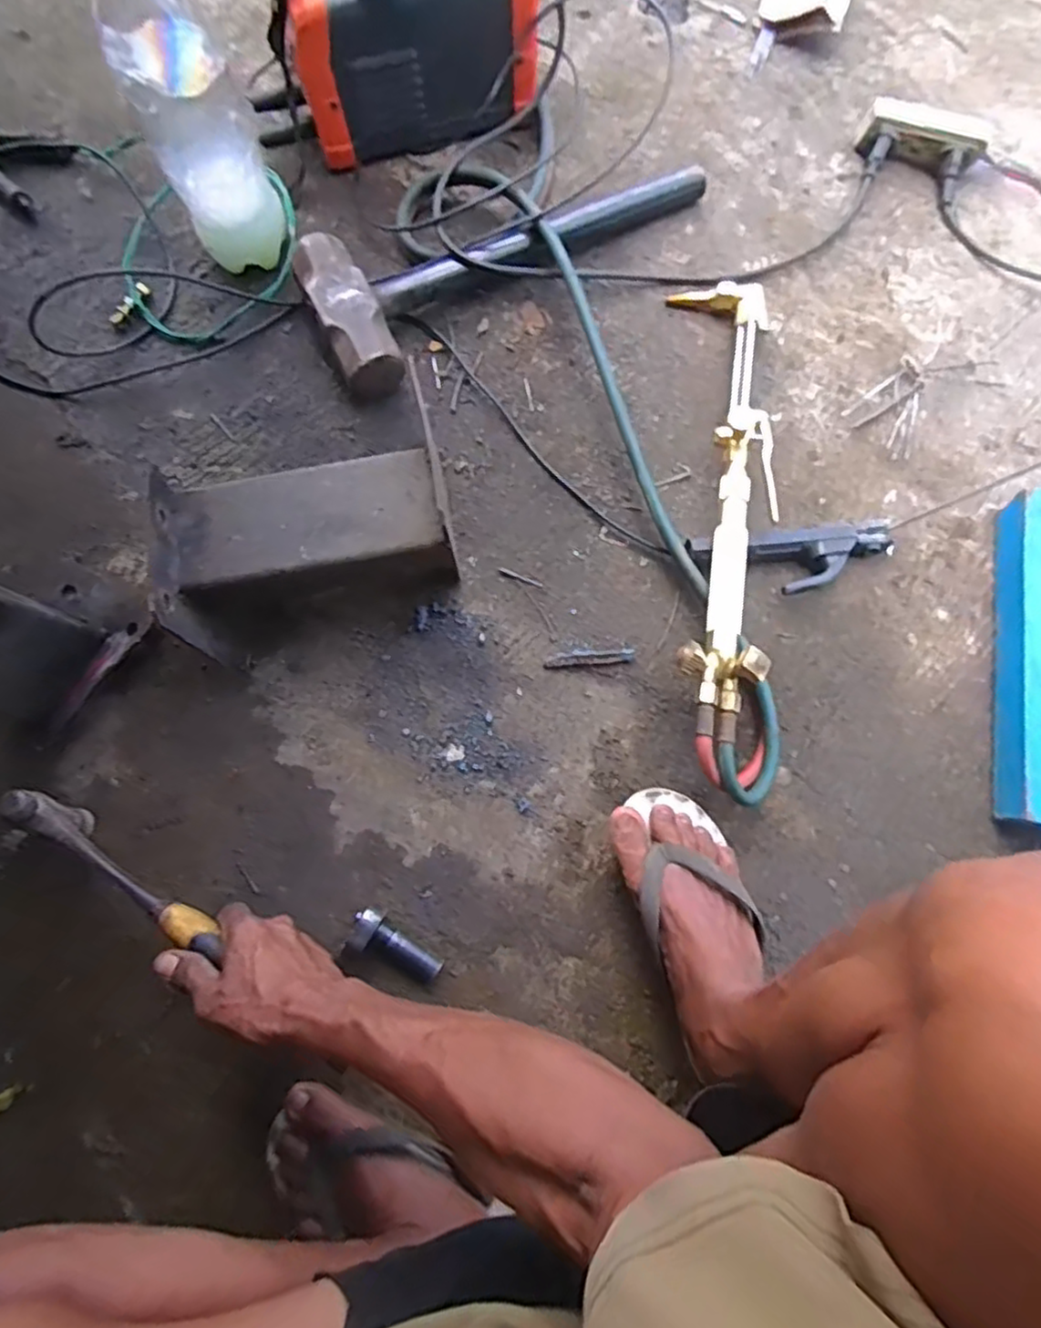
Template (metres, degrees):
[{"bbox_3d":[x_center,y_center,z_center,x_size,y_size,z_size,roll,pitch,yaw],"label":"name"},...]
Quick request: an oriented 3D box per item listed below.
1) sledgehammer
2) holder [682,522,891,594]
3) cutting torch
[{"bbox_3d":[-0.021,-0.446,0.717,0.437,0.067,0.160,-33,79,-6],"label":"sledgehammer"},{"bbox_3d":[0.259,-0.098,0.650,0.195,0.031,0.060,-7,79,1],"label":"holder"},{"bbox_3d":[0.196,-0.156,0.638,0.104,0.082,0.488,3,78,2],"label":"cutting torch"}]

